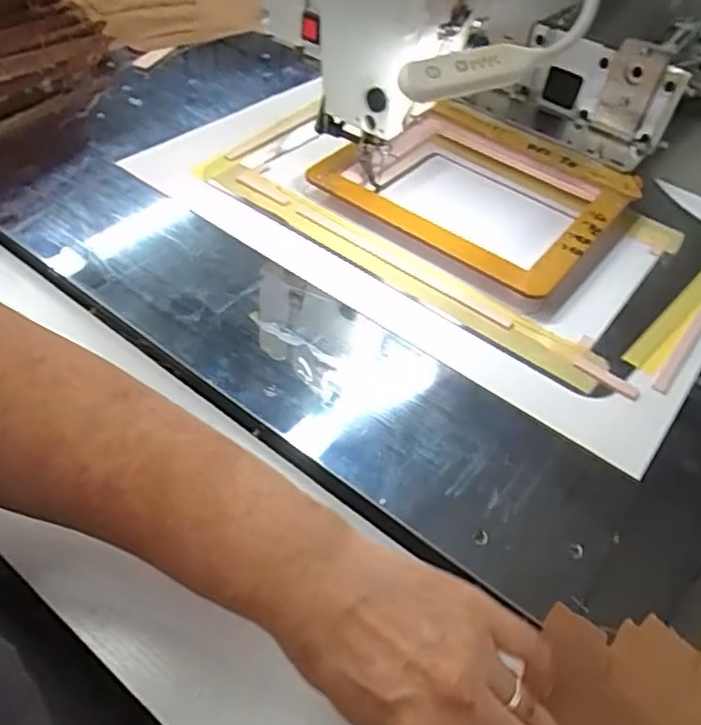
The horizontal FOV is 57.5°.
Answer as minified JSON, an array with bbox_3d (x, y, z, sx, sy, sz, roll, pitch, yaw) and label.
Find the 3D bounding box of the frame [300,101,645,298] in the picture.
[{"bbox_3d":[0.116,-0.161,0.586,0.232,0.038,0.203,31,51,22],"label":"frame"}]

